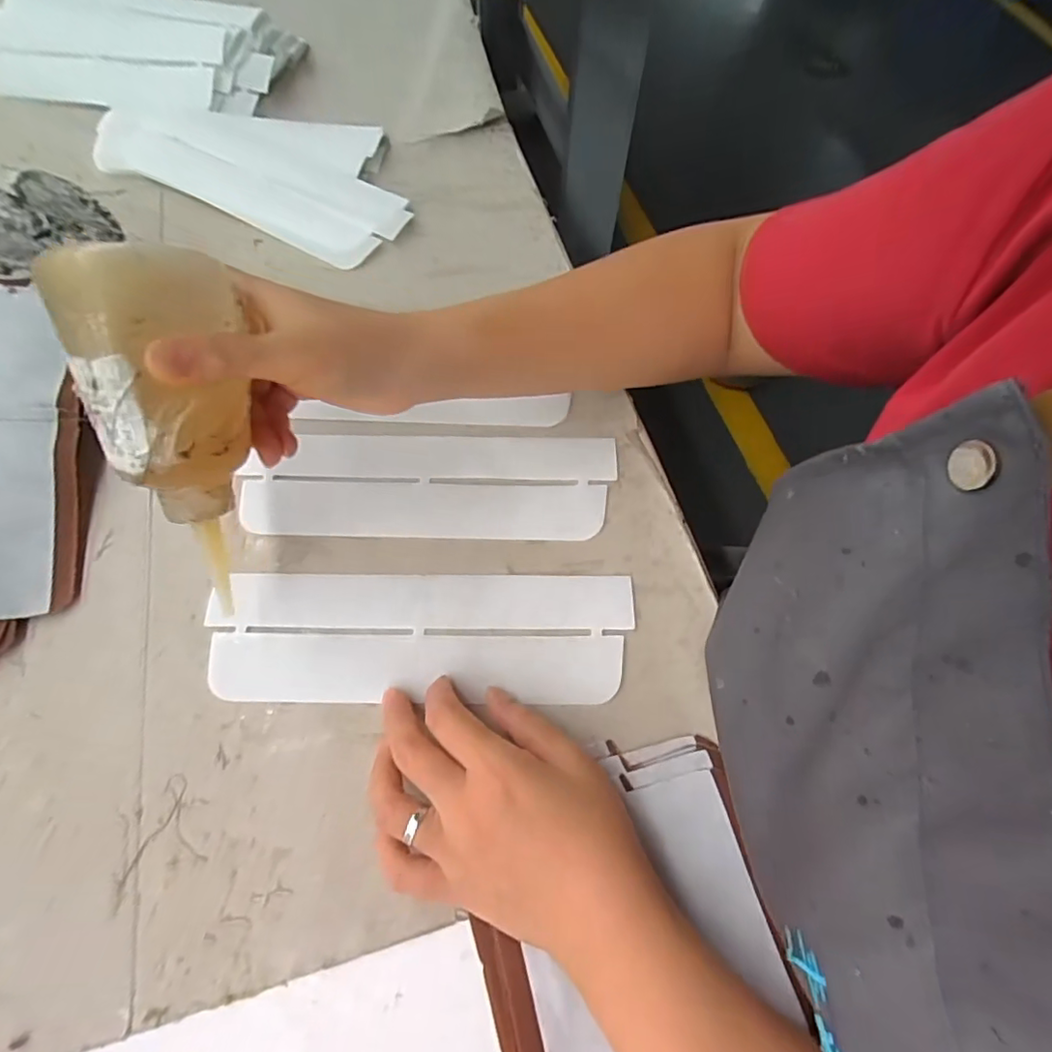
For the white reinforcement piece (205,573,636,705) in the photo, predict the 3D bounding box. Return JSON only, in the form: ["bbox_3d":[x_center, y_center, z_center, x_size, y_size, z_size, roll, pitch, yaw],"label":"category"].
[{"bbox_3d":[-0.056,0.058,0.306,0.220,0.005,0.069,0,64,0],"label":"white reinforcement piece"}]

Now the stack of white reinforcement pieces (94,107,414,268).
[{"bbox_3d":[-0.206,-0.296,0.459,0.257,0.013,0.137,24,66,9],"label":"stack of white reinforcement pieces"}]

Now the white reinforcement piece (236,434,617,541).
[{"bbox_3d":[-0.058,-0.026,0.344,0.218,0.004,0.070,1,66,0],"label":"white reinforcement piece"}]

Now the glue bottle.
[{"bbox_3d":[-0.147,-0.046,0.243,0.053,0.136,0.050,-5,22,-5],"label":"glue bottle"}]

